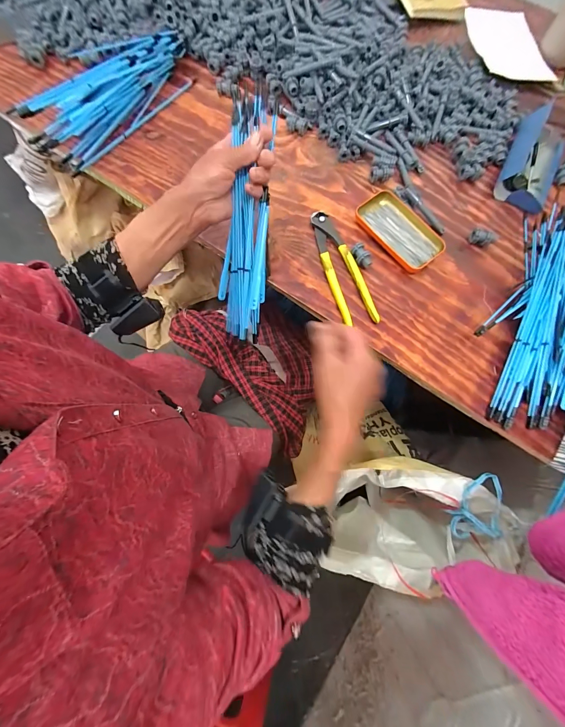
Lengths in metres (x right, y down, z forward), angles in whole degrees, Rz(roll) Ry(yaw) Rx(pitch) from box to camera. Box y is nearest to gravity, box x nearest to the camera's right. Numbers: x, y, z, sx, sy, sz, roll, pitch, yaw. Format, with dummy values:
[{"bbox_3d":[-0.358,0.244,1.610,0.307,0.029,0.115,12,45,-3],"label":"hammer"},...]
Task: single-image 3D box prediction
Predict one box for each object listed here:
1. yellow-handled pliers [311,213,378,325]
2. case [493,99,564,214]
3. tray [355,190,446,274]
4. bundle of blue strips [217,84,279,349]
[{"bbox_3d":[0.092,-0.152,0.455,0.055,0.017,0.200,-17,77,-6],"label":"yellow-handled pliers"},{"bbox_3d":[0.445,-0.357,0.499,0.091,0.038,0.189,26,76,5],"label":"case"},{"bbox_3d":[0.193,-0.219,0.473,0.084,0.015,0.144,-38,80,-10],"label":"tray"},{"bbox_3d":[-0.059,-0.192,0.423,0.076,0.053,0.319,7,114,1],"label":"bundle of blue strips"}]

